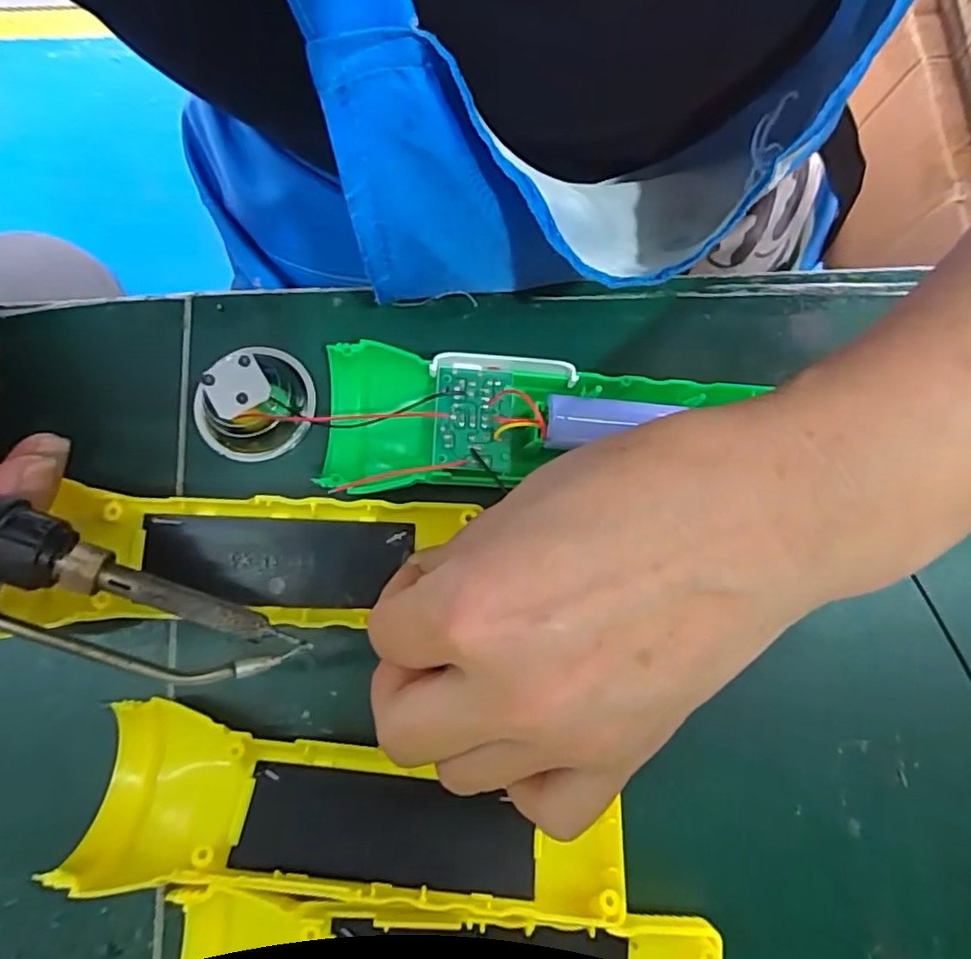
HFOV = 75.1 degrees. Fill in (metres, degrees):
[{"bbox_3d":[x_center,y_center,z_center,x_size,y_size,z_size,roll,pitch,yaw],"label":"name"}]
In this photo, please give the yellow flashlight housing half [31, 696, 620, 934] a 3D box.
[{"bbox_3d":[-0.040,0.101,0.191,0.159,0.035,0.044,7,77,0],"label":"yellow flashlight housing half"}]

